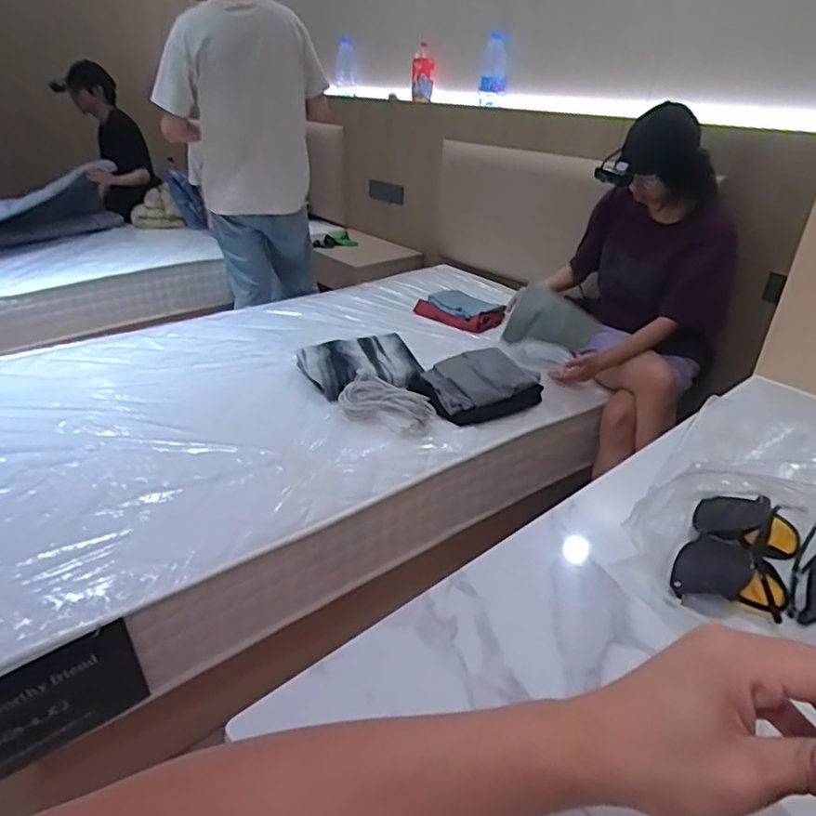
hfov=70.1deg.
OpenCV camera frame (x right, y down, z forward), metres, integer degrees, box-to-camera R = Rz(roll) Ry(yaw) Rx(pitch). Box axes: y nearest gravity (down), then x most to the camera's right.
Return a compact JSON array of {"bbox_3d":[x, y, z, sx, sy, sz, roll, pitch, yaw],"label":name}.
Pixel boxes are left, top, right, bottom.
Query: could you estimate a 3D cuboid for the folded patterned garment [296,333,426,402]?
[{"bbox_3d":[-0.131,-0.117,1.639,0.311,0.079,0.251,-16,35,-28],"label":"folded patterned garment"}]

